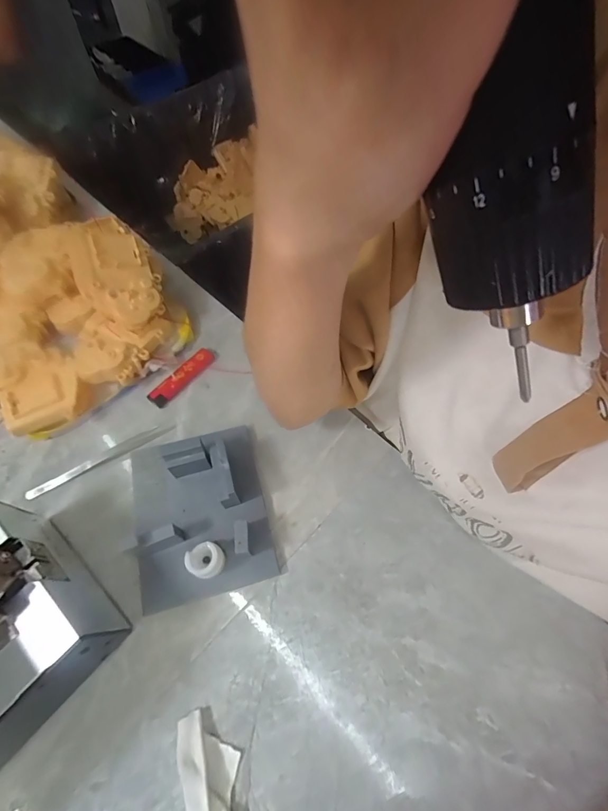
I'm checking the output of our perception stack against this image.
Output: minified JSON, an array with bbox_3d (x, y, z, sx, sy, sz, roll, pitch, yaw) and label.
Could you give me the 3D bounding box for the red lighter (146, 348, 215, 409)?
[{"bbox_3d":[-0.128,-0.031,0.395,0.021,0.012,0.080,36,67,17],"label":"red lighter"}]

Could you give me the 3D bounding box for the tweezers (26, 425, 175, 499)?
[{"bbox_3d":[-0.190,0.050,0.353,0.135,0.005,0.012,-28,66,-15],"label":"tweezers"}]

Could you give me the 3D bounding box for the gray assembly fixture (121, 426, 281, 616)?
[{"bbox_3d":[-0.092,0.084,0.314,0.114,0.045,0.136,-14,63,-8],"label":"gray assembly fixture"}]

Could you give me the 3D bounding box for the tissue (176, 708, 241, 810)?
[{"bbox_3d":[-0.059,0.247,0.245,0.035,0.013,0.081,-18,64,-10],"label":"tissue"}]

